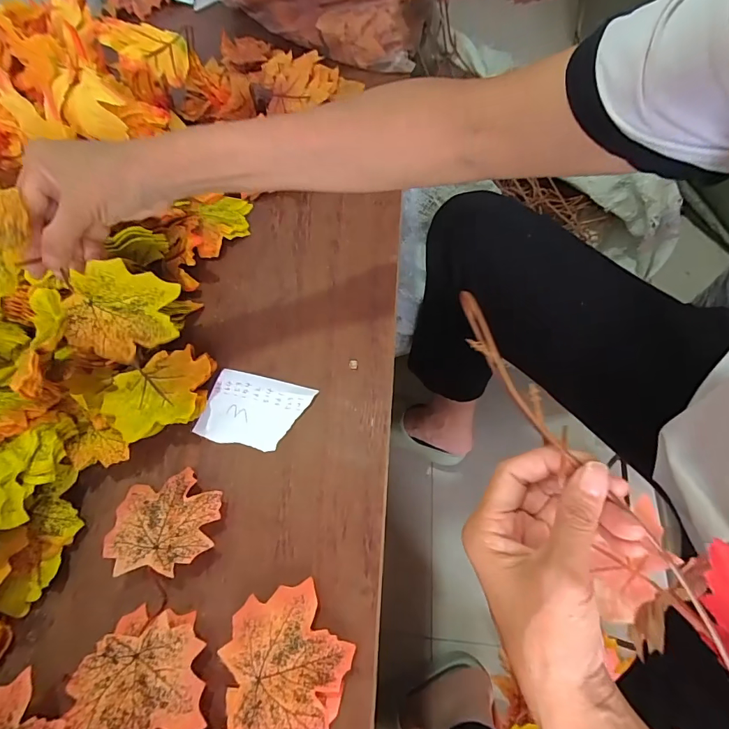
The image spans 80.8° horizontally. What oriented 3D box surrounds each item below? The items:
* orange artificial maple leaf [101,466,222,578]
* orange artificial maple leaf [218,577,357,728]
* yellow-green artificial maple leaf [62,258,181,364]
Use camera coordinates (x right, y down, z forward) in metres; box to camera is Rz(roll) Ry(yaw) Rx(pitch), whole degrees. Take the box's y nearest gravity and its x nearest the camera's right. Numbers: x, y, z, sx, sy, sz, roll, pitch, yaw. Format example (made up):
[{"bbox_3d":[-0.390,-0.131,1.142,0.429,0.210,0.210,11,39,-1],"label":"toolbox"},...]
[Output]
[{"bbox_3d":[-0.157,0.122,0.337,0.089,0.022,0.075,-4,61,8],"label":"orange artificial maple leaf"},{"bbox_3d":[-0.050,0.197,0.277,0.081,0.010,0.090,-23,60,-3],"label":"orange artificial maple leaf"},{"bbox_3d":[-0.189,-0.040,0.337,0.074,0.092,0.012,12,39,-30],"label":"yellow-green artificial maple leaf"}]

